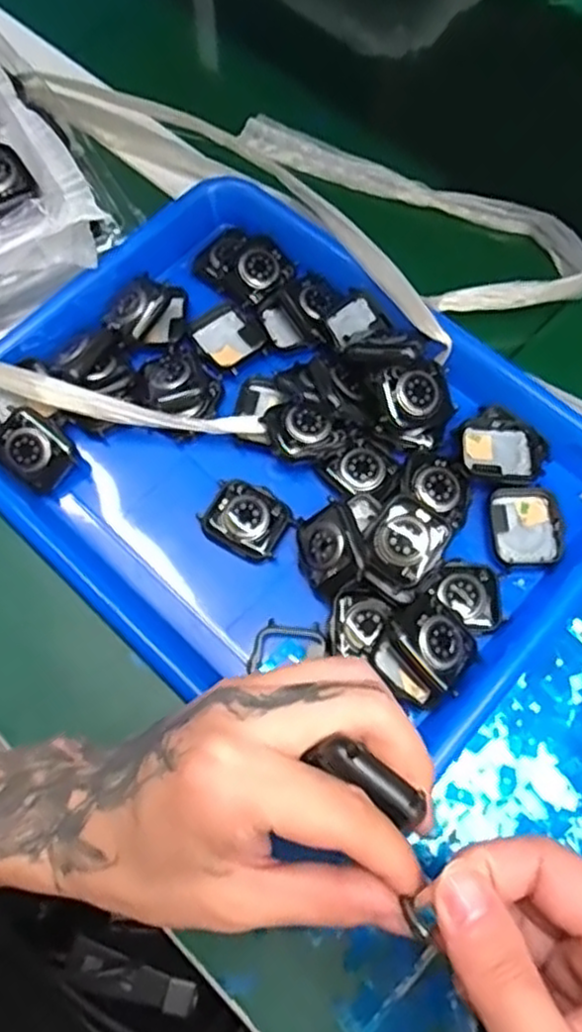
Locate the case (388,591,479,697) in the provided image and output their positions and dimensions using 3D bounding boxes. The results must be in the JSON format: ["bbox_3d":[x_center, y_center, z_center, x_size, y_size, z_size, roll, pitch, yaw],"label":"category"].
[{"bbox_3d":[0.070,0.061,0.345,0.033,0.012,0.042,-39,89,-21],"label":"case"}]

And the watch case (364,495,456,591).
[{"bbox_3d":[0.058,0.013,0.361,0.037,0.017,0.039,39,75,15],"label":"watch case"}]

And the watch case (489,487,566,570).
[{"bbox_3d":[0.126,0.006,0.382,0.037,0.007,0.044,-4,69,0],"label":"watch case"}]

